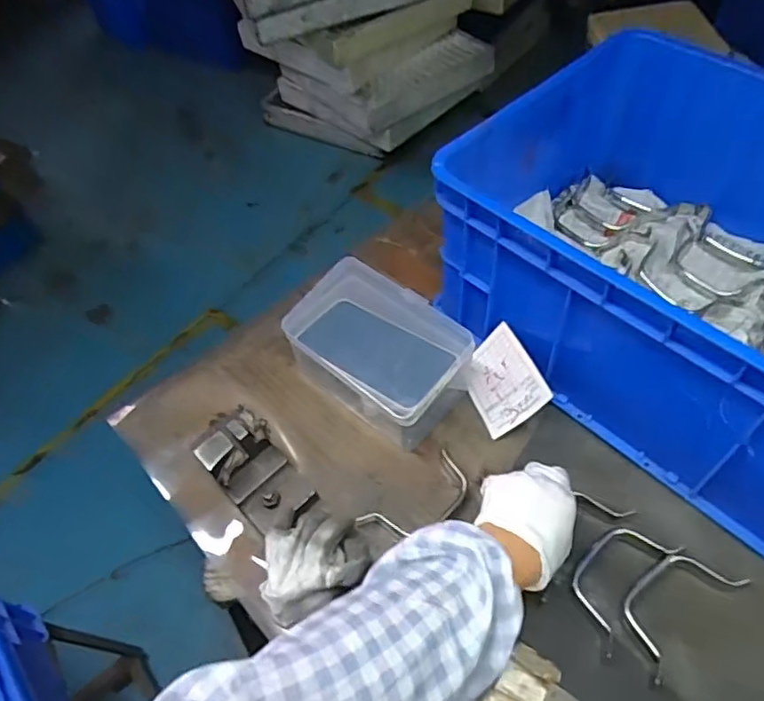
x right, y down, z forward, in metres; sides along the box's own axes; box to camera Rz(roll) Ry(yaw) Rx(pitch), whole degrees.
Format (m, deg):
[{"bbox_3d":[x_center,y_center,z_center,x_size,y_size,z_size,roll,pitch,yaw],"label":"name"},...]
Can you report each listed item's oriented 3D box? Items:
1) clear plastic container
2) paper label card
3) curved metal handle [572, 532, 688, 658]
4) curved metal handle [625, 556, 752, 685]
[{"bbox_3d":[-0.006,0.000,0.621,0.184,0.093,0.119,36,65,26],"label":"clear plastic container"},{"bbox_3d":[0.122,0.031,0.614,0.007,0.077,0.092,8,47,-47],"label":"paper label card"},{"bbox_3d":[0.199,0.190,0.501,0.056,0.017,0.114,37,65,27],"label":"curved metal handle"},{"bbox_3d":[0.240,0.207,0.489,0.118,0.011,0.057,-35,59,-19],"label":"curved metal handle"}]

